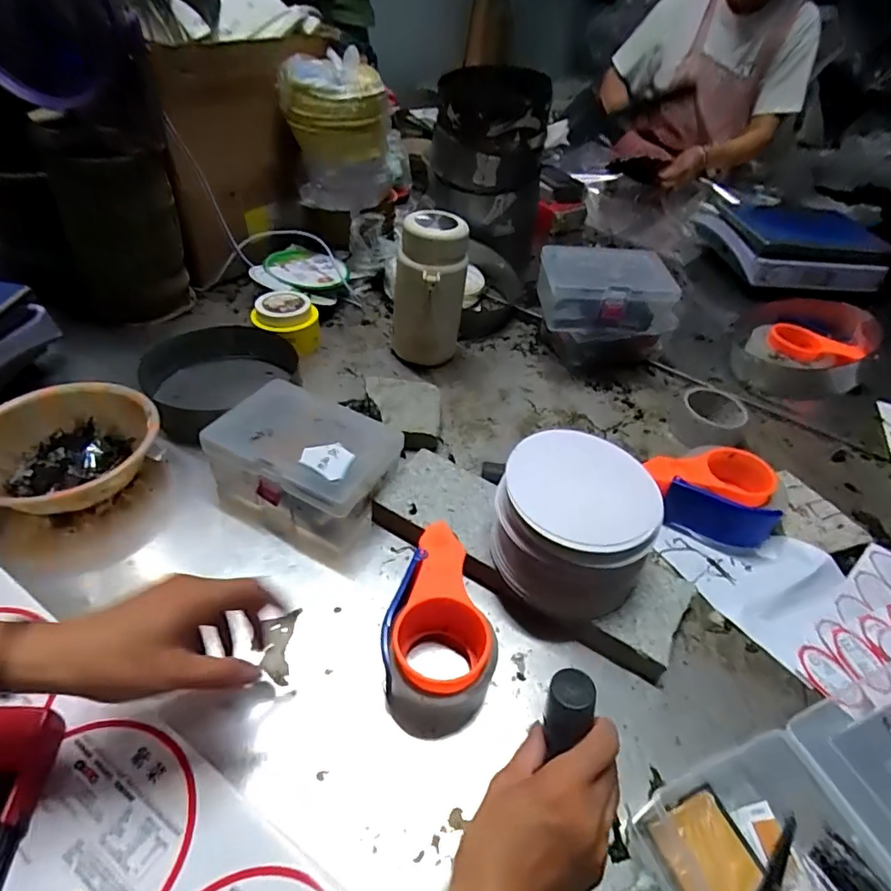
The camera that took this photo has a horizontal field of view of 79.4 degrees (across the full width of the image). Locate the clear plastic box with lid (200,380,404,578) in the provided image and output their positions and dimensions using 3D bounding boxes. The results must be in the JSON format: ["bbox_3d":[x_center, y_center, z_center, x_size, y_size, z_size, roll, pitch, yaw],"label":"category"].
[{"bbox_3d":[-0.151,0.020,0.589,0.181,0.085,0.142,19,45,14],"label":"clear plastic box with lid"}]

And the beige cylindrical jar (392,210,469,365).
[{"bbox_3d":[-0.025,-0.205,0.753,0.095,0.204,0.097,3,43,-3],"label":"beige cylindrical jar"}]

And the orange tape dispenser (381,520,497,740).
[{"bbox_3d":[-0.009,0.154,0.476,0.092,0.067,0.166,2,43,-4],"label":"orange tape dispenser"}]

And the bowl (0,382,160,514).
[{"bbox_3d":[-0.403,0.013,0.580,0.171,0.077,0.171,3,43,-3],"label":"bowl"}]

